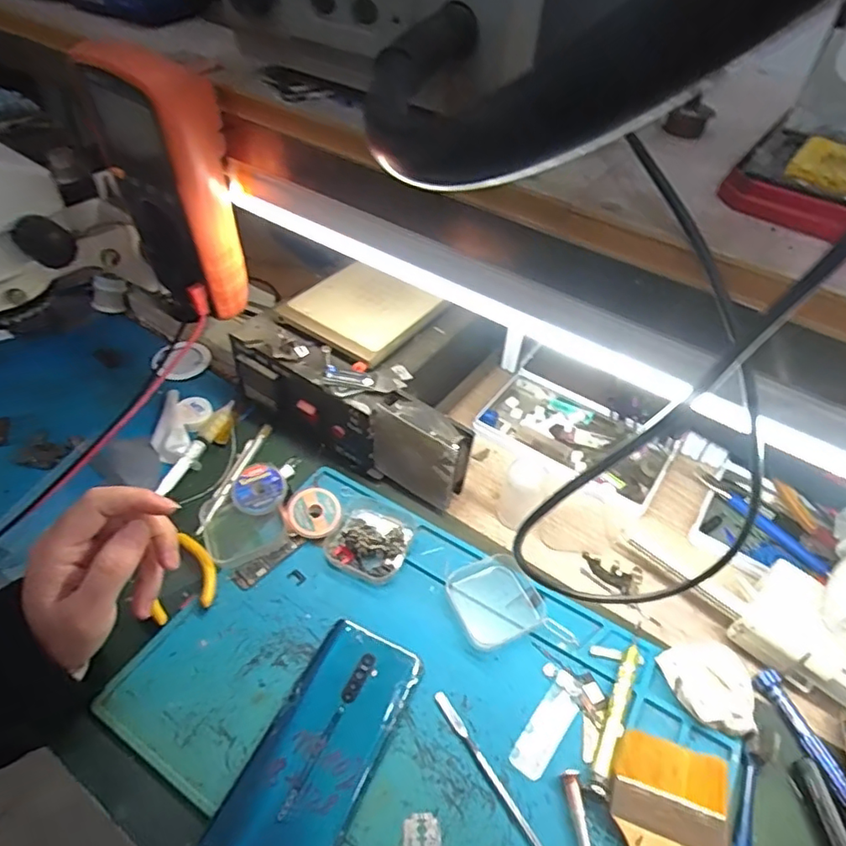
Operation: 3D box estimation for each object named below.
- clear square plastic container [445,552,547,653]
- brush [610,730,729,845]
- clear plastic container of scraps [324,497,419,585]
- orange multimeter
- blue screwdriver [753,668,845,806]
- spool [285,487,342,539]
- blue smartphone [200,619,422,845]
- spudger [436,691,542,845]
[{"bbox_3d":[0.057,0.135,0.442,0.066,0.012,0.062,-17,51,-19],"label":"clear square plastic container"},{"bbox_3d":[0.129,0.261,0.319,0.062,0.014,0.162,9,46,24],"label":"brush"},{"bbox_3d":[-0.040,0.091,0.470,0.062,0.024,0.065,23,50,16],"label":"clear plastic container of scraps"},{"bbox_3d":[-0.185,-0.170,0.429,0.063,0.179,0.107,-26,53,-25],"label":"orange multimeter"},{"bbox_3d":[0.254,0.208,0.386,0.016,0.009,0.082,-10,49,-13],"label":"blue screwdriver"},{"bbox_3d":[-0.091,0.076,0.485,0.042,0.017,0.043,2,47,-2],"label":"spool"},{"bbox_3d":[-0.064,0.207,0.367,0.070,0.010,0.157,22,50,15],"label":"blue smartphone"},{"bbox_3d":[0.053,0.234,0.355,0.008,0.004,0.149,-25,54,-24],"label":"spudger"}]

